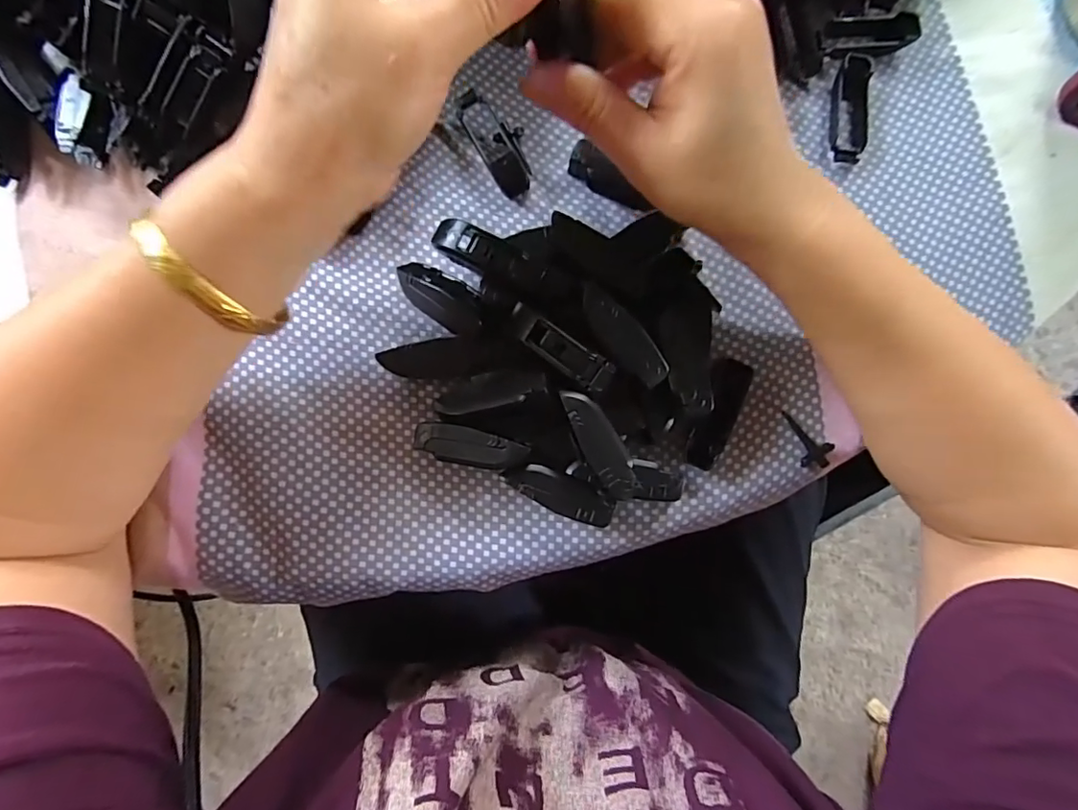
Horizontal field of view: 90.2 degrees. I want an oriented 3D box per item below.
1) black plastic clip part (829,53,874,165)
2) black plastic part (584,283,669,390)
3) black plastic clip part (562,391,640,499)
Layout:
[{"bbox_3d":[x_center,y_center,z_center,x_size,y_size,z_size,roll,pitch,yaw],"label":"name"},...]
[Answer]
[{"bbox_3d":[0.167,-0.157,0.287,0.018,0.011,0.056,5,85,-2],"label":"black plastic clip part"},{"bbox_3d":[0.037,-0.029,0.235,0.017,0.004,0.052,-44,106,-5],"label":"black plastic part"},{"bbox_3d":[0.026,0.017,0.235,0.018,0.004,0.052,-28,82,-10],"label":"black plastic clip part"}]

